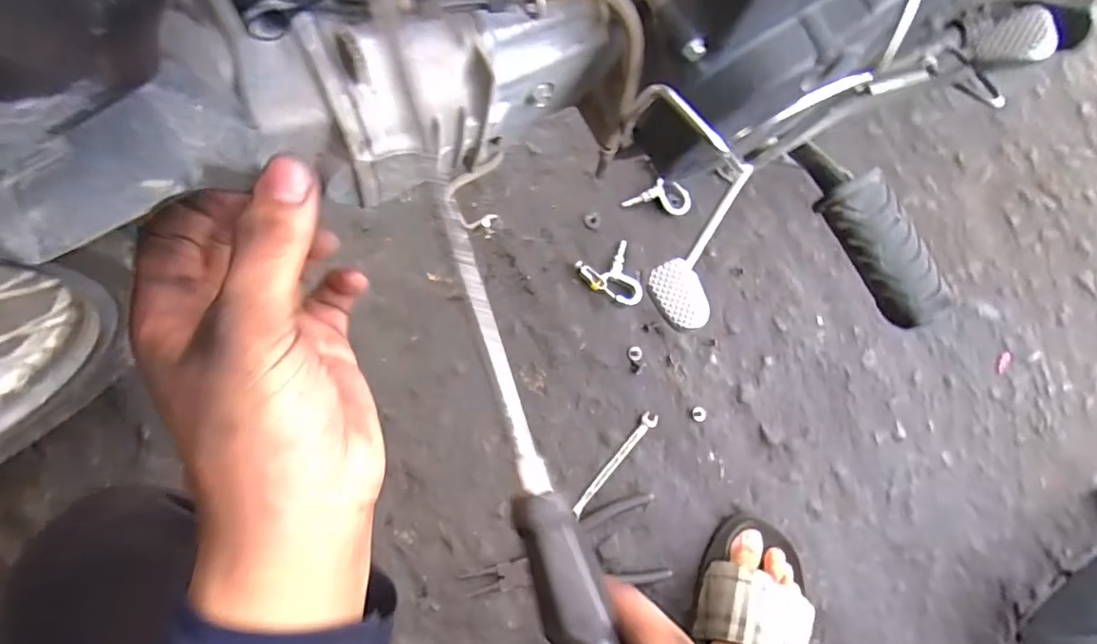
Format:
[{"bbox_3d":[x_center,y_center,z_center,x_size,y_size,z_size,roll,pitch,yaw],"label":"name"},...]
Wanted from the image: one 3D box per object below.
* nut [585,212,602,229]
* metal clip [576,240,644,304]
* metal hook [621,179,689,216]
[{"bbox_3d":[0.052,-0.117,0.636,0.019,0.004,0.019,1,83,-6],"label":"nut"},{"bbox_3d":[0.073,-0.048,0.616,0.063,0.014,0.068,-27,86,-9],"label":"metal clip"},{"bbox_3d":[0.128,-0.147,0.646,0.074,0.014,0.040,13,82,-4],"label":"metal hook"}]

